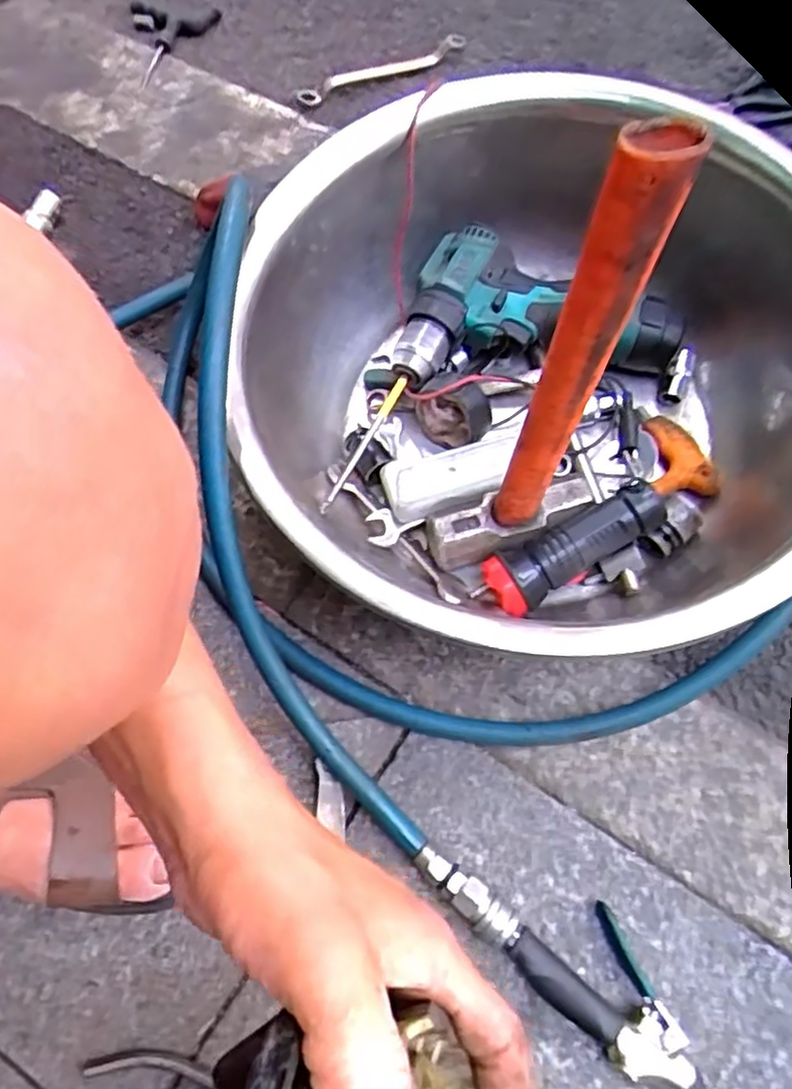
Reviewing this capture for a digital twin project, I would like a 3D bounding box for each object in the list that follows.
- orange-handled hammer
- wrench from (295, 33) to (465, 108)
[{"bbox_3d":[0.078,-0.071,0.389,0.111,0.313,0.034,-21,67,-8],"label":"orange-handled hammer"},{"bbox_3d":[-0.009,-0.502,0.754,0.202,0.013,0.028,-28,68,-11],"label":"wrench"}]

